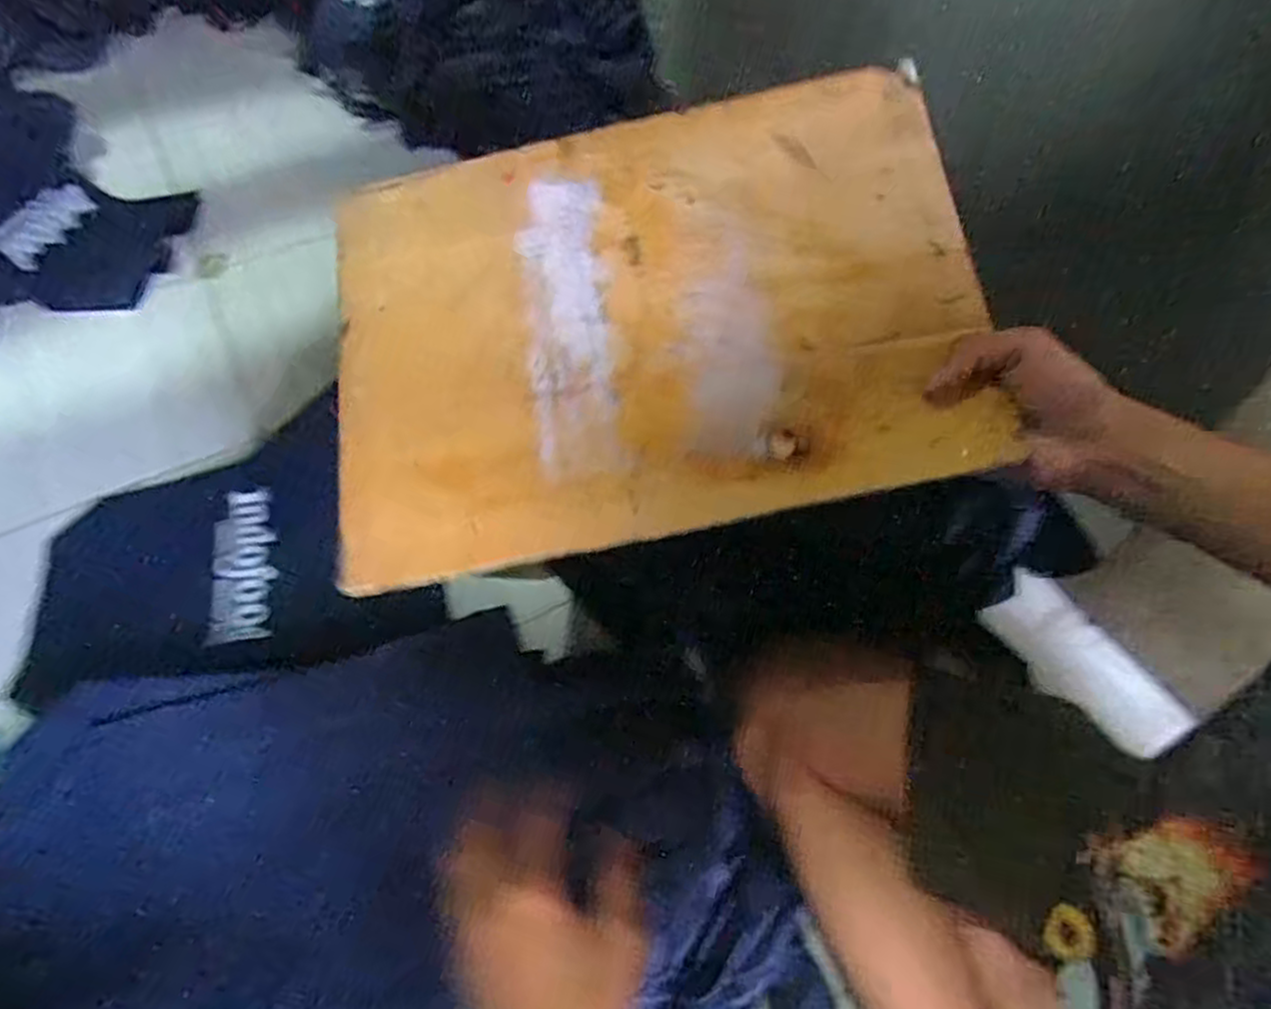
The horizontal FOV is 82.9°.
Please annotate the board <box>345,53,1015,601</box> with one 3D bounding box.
[{"bbox_3d":[0.003,-0.120,0.447,0.387,0.015,0.277,-10,74,5],"label":"board"}]

